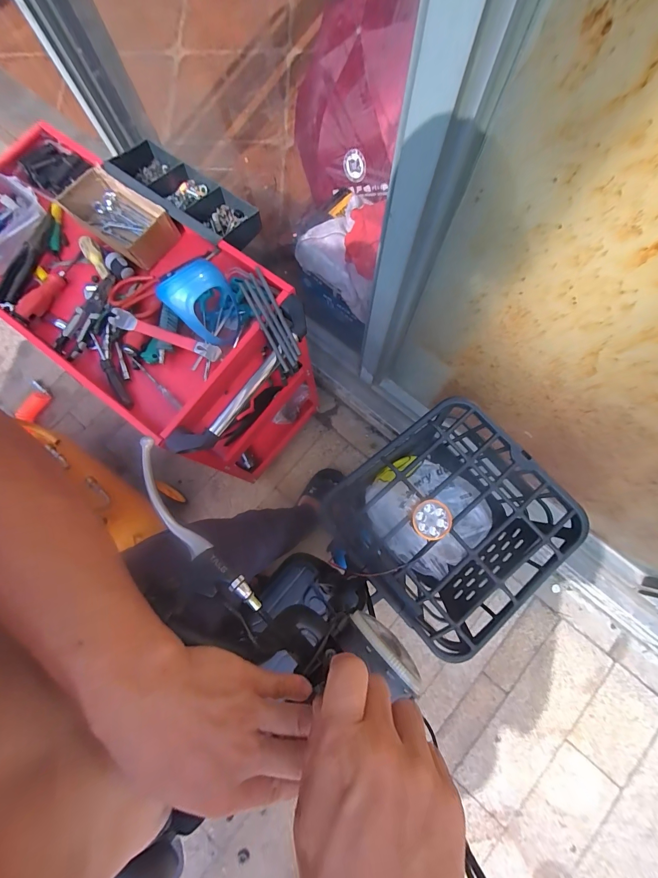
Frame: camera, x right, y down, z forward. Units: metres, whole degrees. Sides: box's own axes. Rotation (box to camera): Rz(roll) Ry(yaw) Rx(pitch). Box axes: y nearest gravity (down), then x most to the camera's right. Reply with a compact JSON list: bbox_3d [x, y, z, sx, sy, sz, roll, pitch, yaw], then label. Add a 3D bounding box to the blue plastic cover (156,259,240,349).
[{"bbox_3d":[-0.210,-0.223,0.599,0.109,0.082,0.111,-32,80,-6],"label":"blue plastic cover"}]

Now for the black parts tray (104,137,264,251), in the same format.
[{"bbox_3d":[-0.286,-0.487,0.708,0.324,0.062,0.127,35,81,7],"label":"black parts tray"}]

